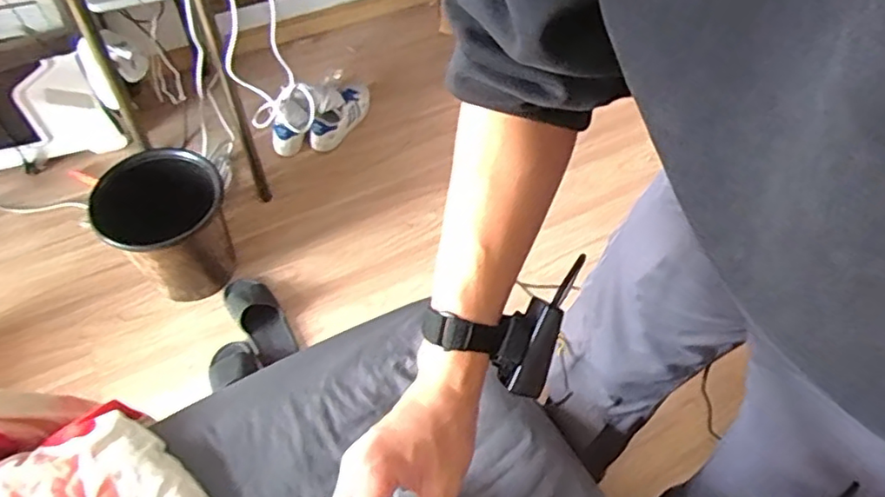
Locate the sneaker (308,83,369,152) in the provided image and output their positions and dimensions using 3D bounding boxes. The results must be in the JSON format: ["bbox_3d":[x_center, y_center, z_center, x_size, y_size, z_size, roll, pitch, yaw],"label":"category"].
[{"bbox_3d":[-0.291,-0.385,1.772,0.094,0.101,0.260,16,58,10],"label":"sneaker"}]

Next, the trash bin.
[{"bbox_3d":[-0.601,-0.035,1.399,0.253,0.294,0.265,2,55,-2],"label":"trash bin"}]

